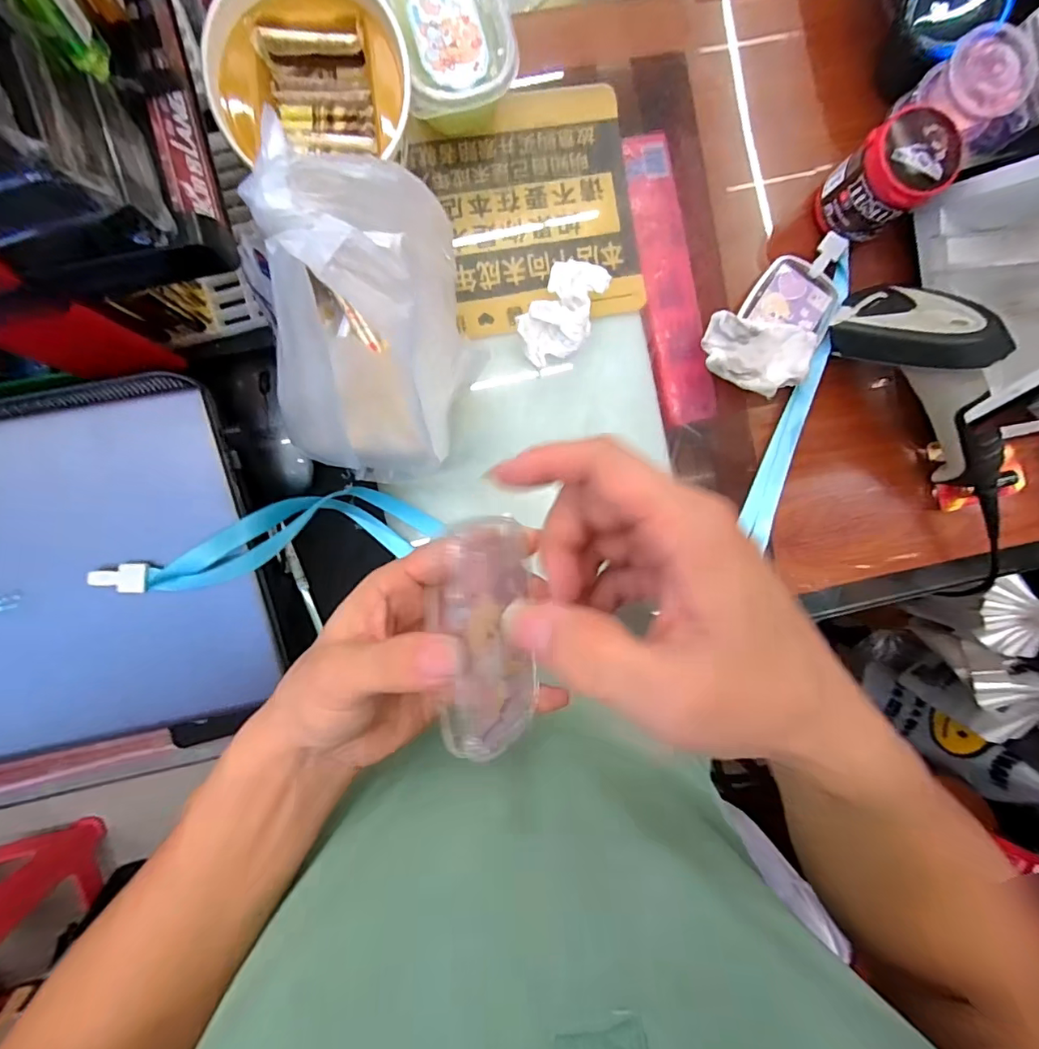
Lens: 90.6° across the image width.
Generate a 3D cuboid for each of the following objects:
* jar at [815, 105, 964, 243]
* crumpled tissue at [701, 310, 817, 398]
[{"bbox_3d":[0.287,-0.271,0.404,0.064,0.077,0.063,0,92,-4],"label":"jar"},{"bbox_3d":[0.192,-0.139,0.423,0.087,0.031,0.055,21,90,-5],"label":"crumpled tissue"}]

